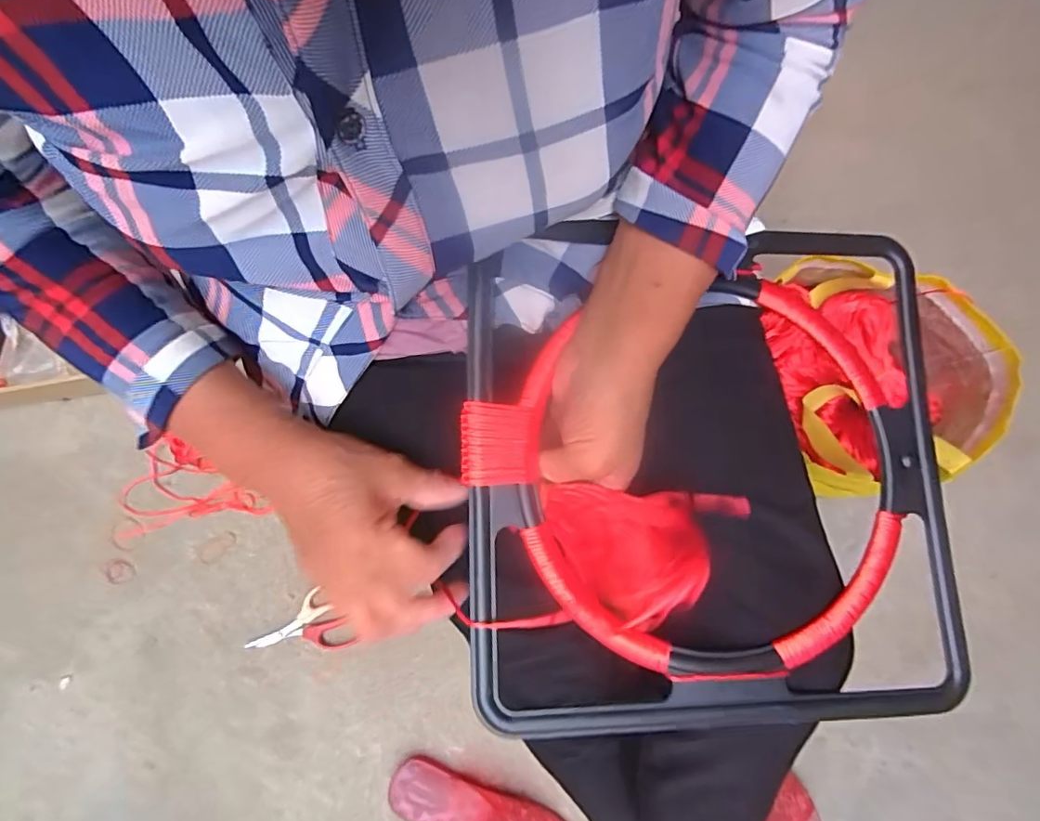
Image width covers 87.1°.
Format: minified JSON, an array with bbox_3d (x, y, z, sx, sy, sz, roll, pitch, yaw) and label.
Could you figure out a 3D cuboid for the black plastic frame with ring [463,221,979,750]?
[{"bbox_3d":[0.126,0.039,0.356,0.323,0.023,0.319,-1,84,-6],"label":"black plastic frame with ring"}]

